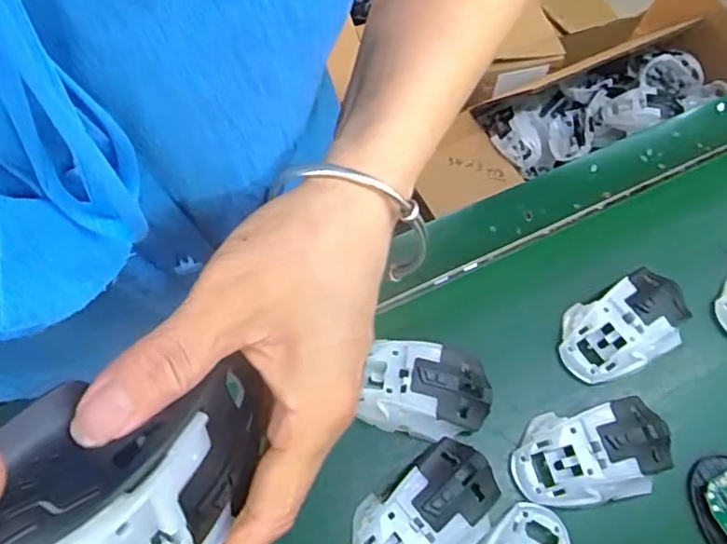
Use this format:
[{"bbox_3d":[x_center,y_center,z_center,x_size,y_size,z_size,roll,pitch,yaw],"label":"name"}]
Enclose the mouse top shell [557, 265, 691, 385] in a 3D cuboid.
[{"bbox_3d":[0.207,0.041,0.467,0.109,0.037,0.064,-24,68,-13],"label":"mouse top shell"}]

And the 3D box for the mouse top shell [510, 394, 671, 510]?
[{"bbox_3d":[0.164,0.127,0.418,0.113,0.033,0.064,-7,65,-6],"label":"mouse top shell"}]

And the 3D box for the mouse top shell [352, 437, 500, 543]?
[{"bbox_3d":[0.040,0.165,0.393,0.115,0.031,0.064,-32,70,-16],"label":"mouse top shell"}]

